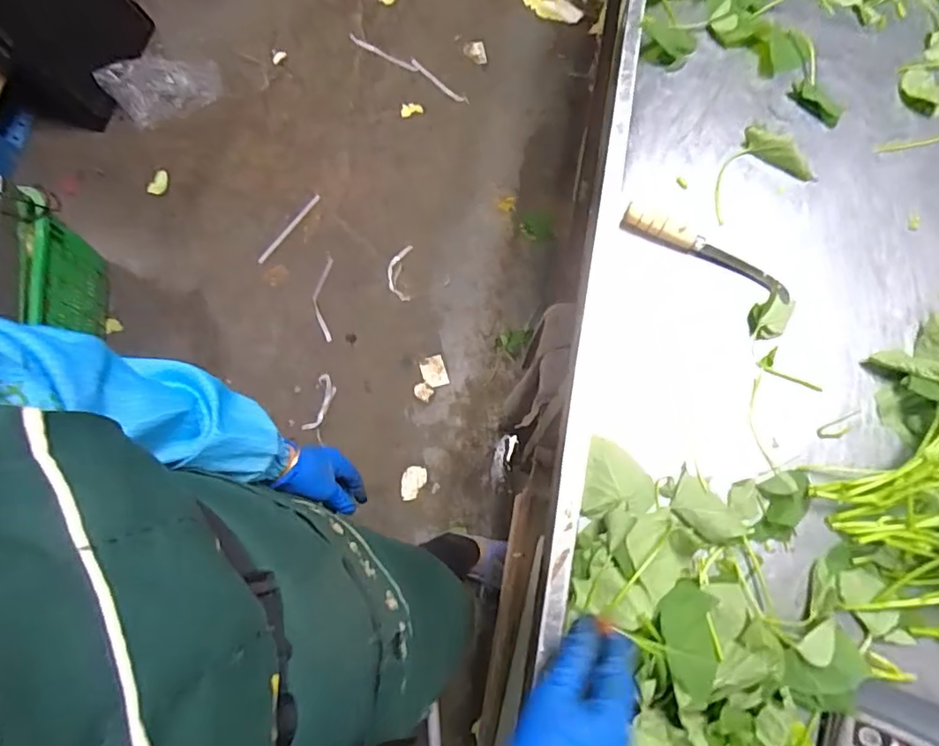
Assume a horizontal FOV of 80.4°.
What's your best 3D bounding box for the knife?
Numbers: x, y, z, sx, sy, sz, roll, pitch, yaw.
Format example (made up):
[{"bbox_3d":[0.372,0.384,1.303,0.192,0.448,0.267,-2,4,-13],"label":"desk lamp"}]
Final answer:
[{"bbox_3d":[0.270,-0.140,0.629,0.200,0.027,0.029,27,77,9],"label":"knife"}]

